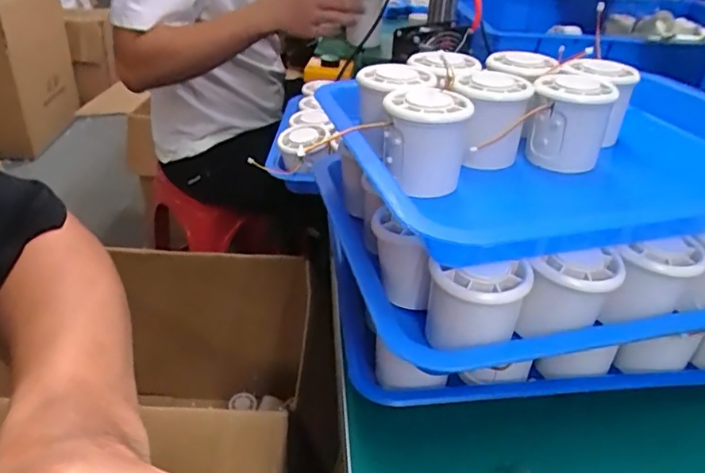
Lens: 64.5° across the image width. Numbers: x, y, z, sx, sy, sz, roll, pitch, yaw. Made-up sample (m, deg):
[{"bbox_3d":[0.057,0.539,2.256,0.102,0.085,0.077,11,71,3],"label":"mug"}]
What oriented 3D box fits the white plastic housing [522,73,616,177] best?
[{"bbox_3d":[0.159,-0.086,0.415,0.057,0.057,0.062,16,35,18],"label":"white plastic housing"}]

